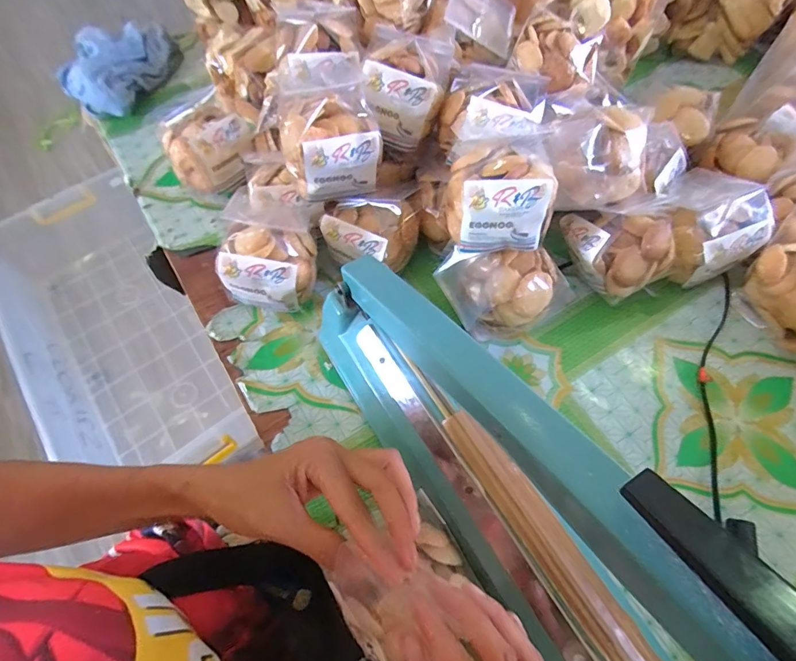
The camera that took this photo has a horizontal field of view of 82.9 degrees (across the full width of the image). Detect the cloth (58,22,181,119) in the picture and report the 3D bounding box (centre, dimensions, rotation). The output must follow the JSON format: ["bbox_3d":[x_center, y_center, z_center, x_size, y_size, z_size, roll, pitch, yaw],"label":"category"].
[{"bbox_3d":[-0.392,-0.377,0.637,0.095,0.052,0.165,17,65,10],"label":"cloth"}]

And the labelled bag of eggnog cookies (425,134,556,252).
[{"bbox_3d":[0.085,-0.123,0.399,0.093,0.063,0.080,0,64,1],"label":"labelled bag of eggnog cookies"}]

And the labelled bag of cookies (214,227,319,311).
[{"bbox_3d":[-0.127,-0.063,0.448,0.084,0.076,0.064,2,64,2],"label":"labelled bag of cookies"}]

